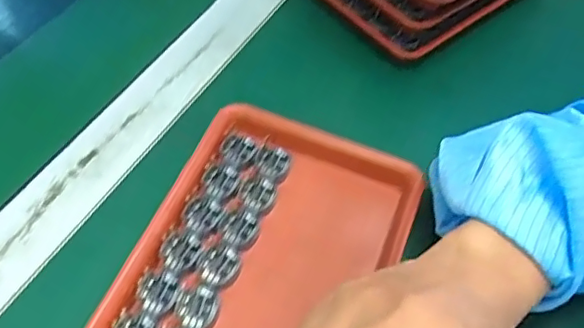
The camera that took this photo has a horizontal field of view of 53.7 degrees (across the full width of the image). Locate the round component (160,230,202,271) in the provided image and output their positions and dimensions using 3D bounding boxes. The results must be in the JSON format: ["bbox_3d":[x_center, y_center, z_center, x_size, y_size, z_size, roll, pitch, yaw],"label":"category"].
[{"bbox_3d":[-0.072,0.055,0.372,0.024,0.004,0.027,8,54,1],"label":"round component"}]

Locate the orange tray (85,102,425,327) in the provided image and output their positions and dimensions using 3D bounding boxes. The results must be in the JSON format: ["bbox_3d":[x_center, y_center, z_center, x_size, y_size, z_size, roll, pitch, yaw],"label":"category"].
[{"bbox_3d":[-0.021,0.069,0.364,0.153,0.030,0.238,20,55,9],"label":"orange tray"}]

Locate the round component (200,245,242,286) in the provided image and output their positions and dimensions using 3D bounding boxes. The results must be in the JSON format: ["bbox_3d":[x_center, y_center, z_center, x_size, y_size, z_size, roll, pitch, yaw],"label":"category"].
[{"bbox_3d":[-0.046,0.065,0.368,0.025,0.004,0.027,2,54,-3],"label":"round component"}]

